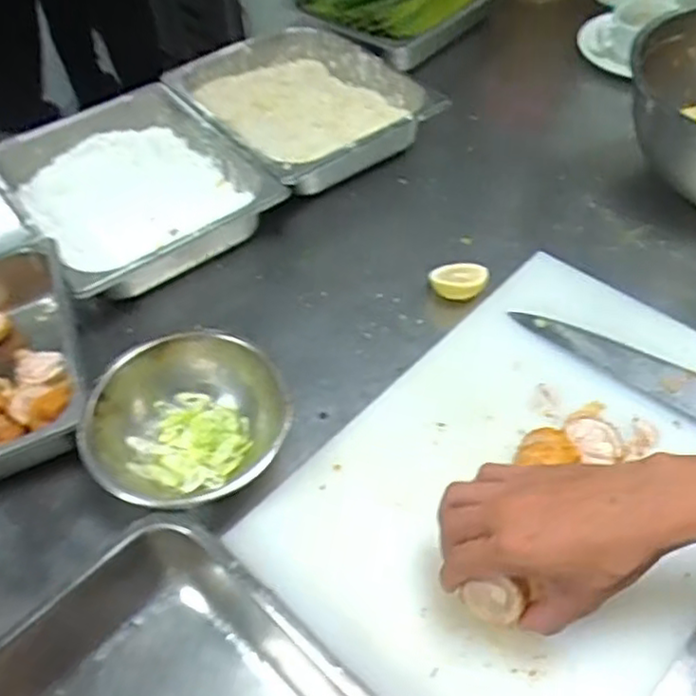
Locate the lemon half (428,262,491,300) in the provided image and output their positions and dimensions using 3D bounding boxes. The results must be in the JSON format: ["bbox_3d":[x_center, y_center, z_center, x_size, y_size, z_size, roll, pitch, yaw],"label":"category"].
[{"bbox_3d":[0.119,-0.074,0.732,0.061,0.025,0.045,7,51,9],"label":"lemon half"}]

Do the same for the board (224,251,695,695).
[{"bbox_3d":[0.165,0.096,0.572,0.296,0.018,0.453,36,61,28],"label":"board"}]

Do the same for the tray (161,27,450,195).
[{"bbox_3d":[-0.066,-0.345,0.937,0.274,0.055,0.373,-29,54,-19],"label":"tray"}]

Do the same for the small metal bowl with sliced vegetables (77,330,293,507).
[{"bbox_3d":[-0.132,0.069,0.584,0.161,0.077,0.158,-2,50,2],"label":"small metal bowl with sliced vegetables"}]

